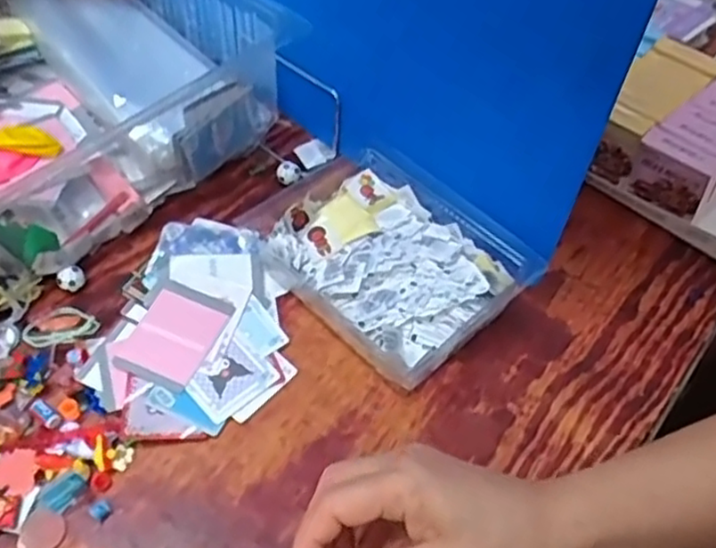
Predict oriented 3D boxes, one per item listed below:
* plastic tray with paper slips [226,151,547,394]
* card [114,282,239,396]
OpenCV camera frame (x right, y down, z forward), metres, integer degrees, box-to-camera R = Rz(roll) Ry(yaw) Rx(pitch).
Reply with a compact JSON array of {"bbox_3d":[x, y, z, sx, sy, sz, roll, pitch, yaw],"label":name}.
[{"bbox_3d":[0.011,-0.025,0.605,0.152,0.052,0.247,-37,61,-27],"label":"plastic tray with paper slips"},{"bbox_3d":[-0.148,0.049,0.566,0.066,0.005,0.087,20,57,13],"label":"card"}]

